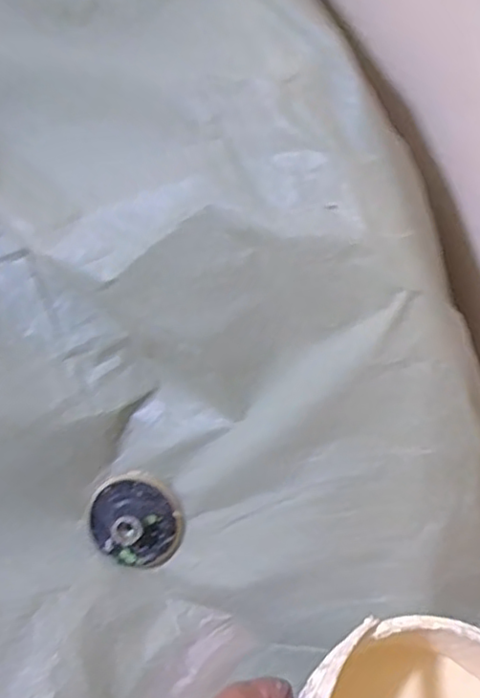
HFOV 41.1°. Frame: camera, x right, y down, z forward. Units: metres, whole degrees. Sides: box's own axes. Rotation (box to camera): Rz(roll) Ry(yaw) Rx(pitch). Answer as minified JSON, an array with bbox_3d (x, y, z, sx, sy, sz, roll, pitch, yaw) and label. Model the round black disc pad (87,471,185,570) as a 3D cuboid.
[{"bbox_3d":[-0.097,0.165,0.601,0.090,0.023,0.083,41,93,-6],"label":"round black disc pad"}]

